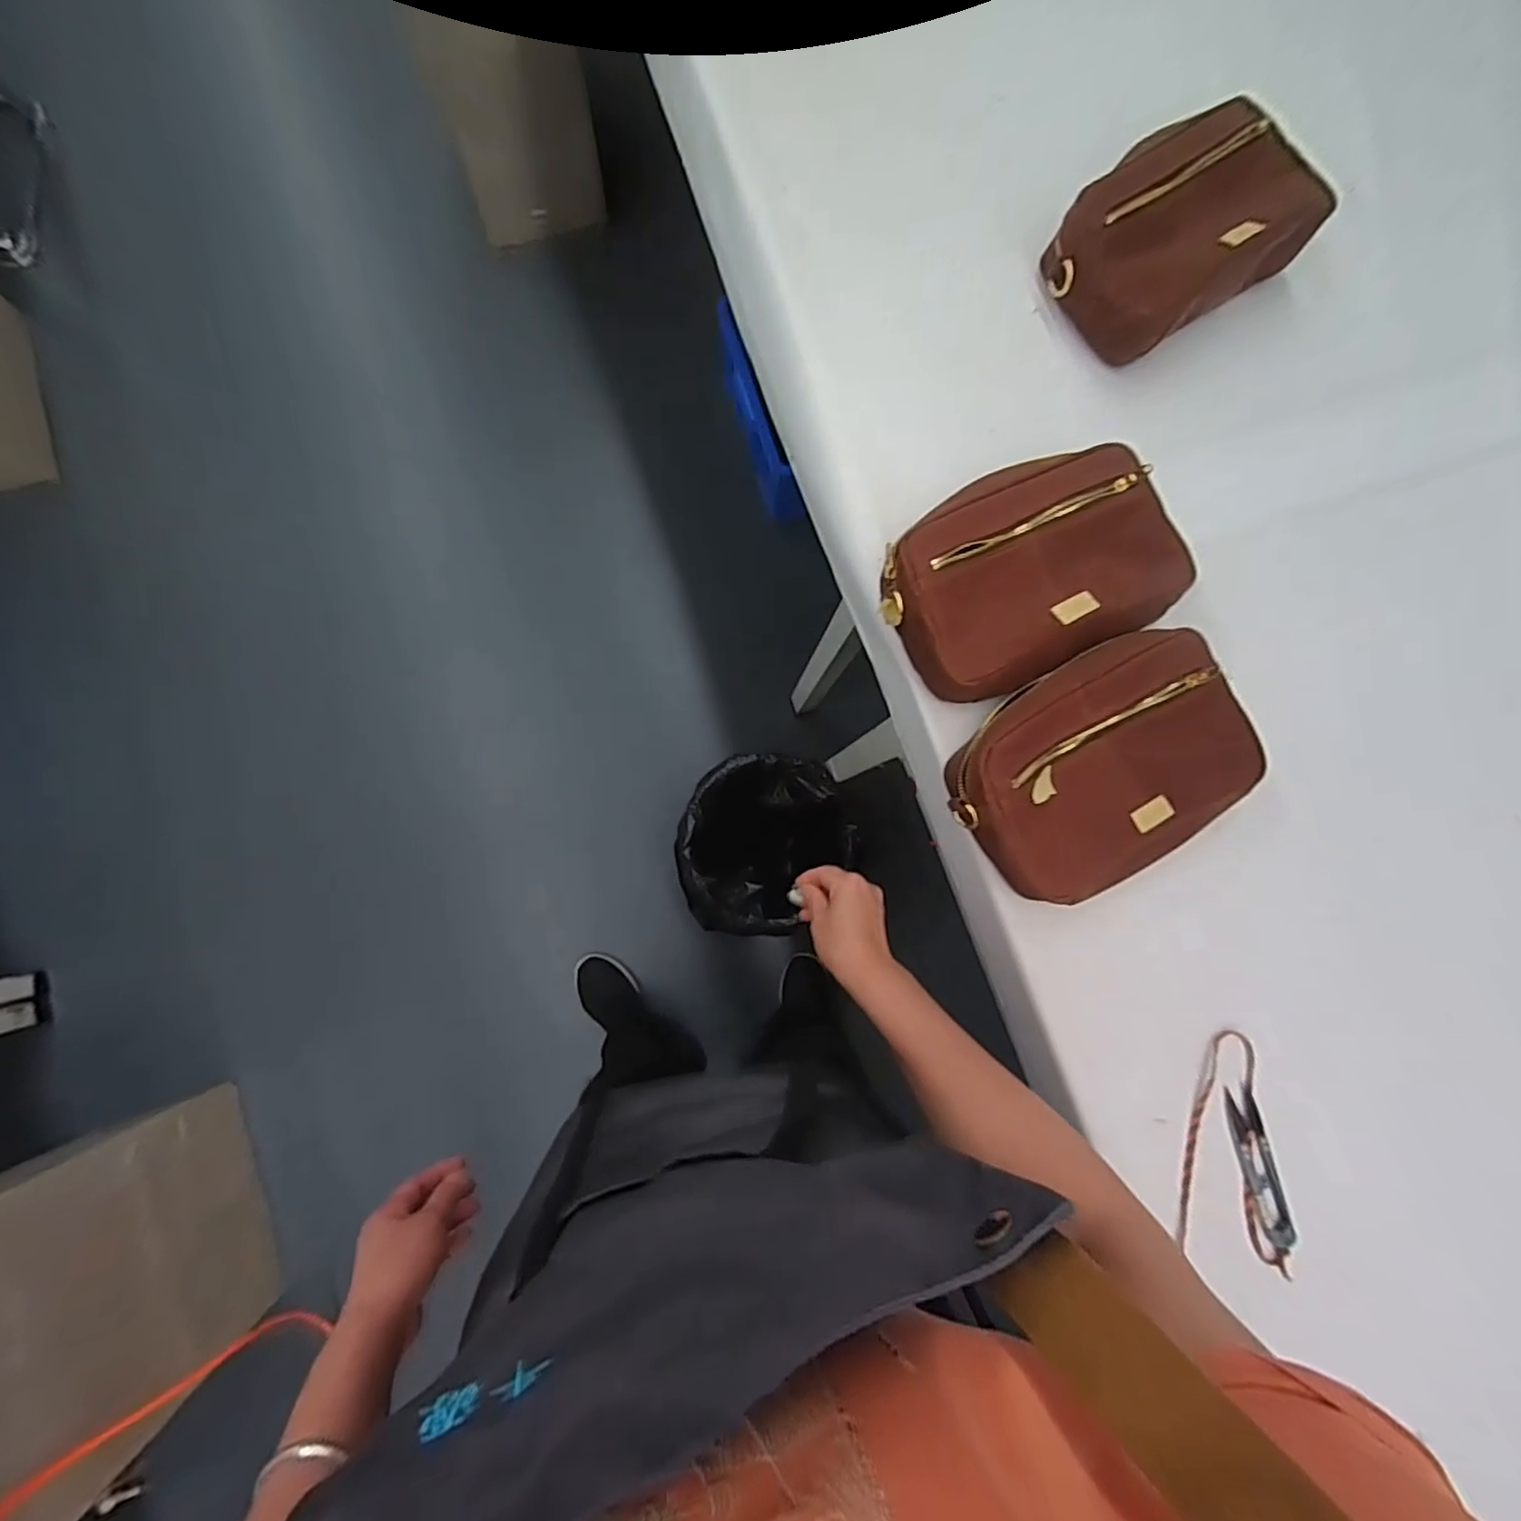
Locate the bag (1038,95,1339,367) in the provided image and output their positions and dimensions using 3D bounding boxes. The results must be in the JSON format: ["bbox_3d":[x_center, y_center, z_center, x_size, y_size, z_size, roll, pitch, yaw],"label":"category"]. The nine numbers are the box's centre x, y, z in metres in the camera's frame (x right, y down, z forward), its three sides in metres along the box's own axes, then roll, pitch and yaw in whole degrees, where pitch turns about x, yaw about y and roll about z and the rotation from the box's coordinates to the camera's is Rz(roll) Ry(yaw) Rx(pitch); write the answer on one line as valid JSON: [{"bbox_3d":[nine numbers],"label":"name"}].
[{"bbox_3d":[0.326,-0.413,0.504,0.200,0.055,0.130,-33,86,-7],"label":"bag"}]

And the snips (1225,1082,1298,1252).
[{"bbox_3d":[0.345,0.278,0.447,0.022,0.010,0.102,-14,84,-5],"label":"snips"}]

